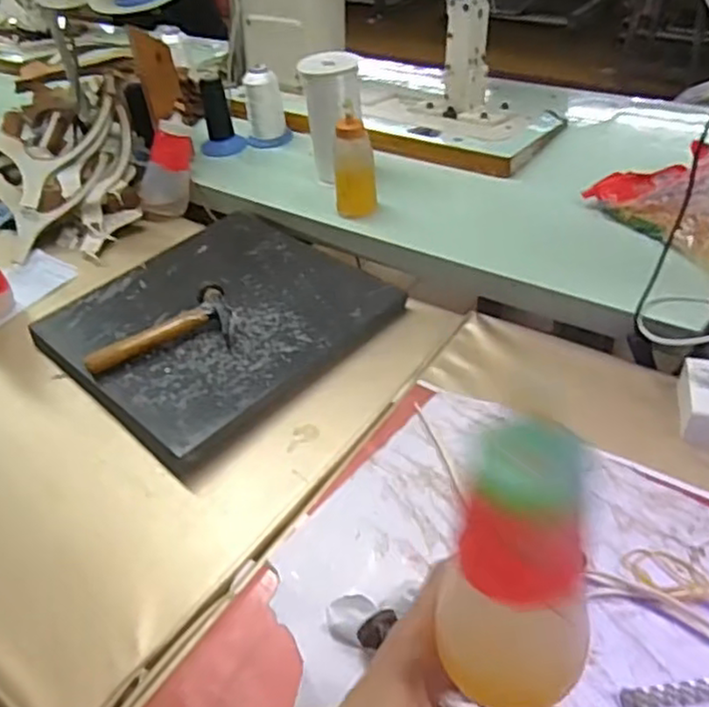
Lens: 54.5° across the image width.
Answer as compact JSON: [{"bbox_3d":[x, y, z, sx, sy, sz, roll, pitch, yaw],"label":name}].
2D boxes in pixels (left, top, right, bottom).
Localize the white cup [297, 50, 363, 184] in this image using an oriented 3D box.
[{"bbox_3d":[-0.020,-0.310,0.901,0.070,0.144,0.074,-4,41,4],"label":"white cup"}]

